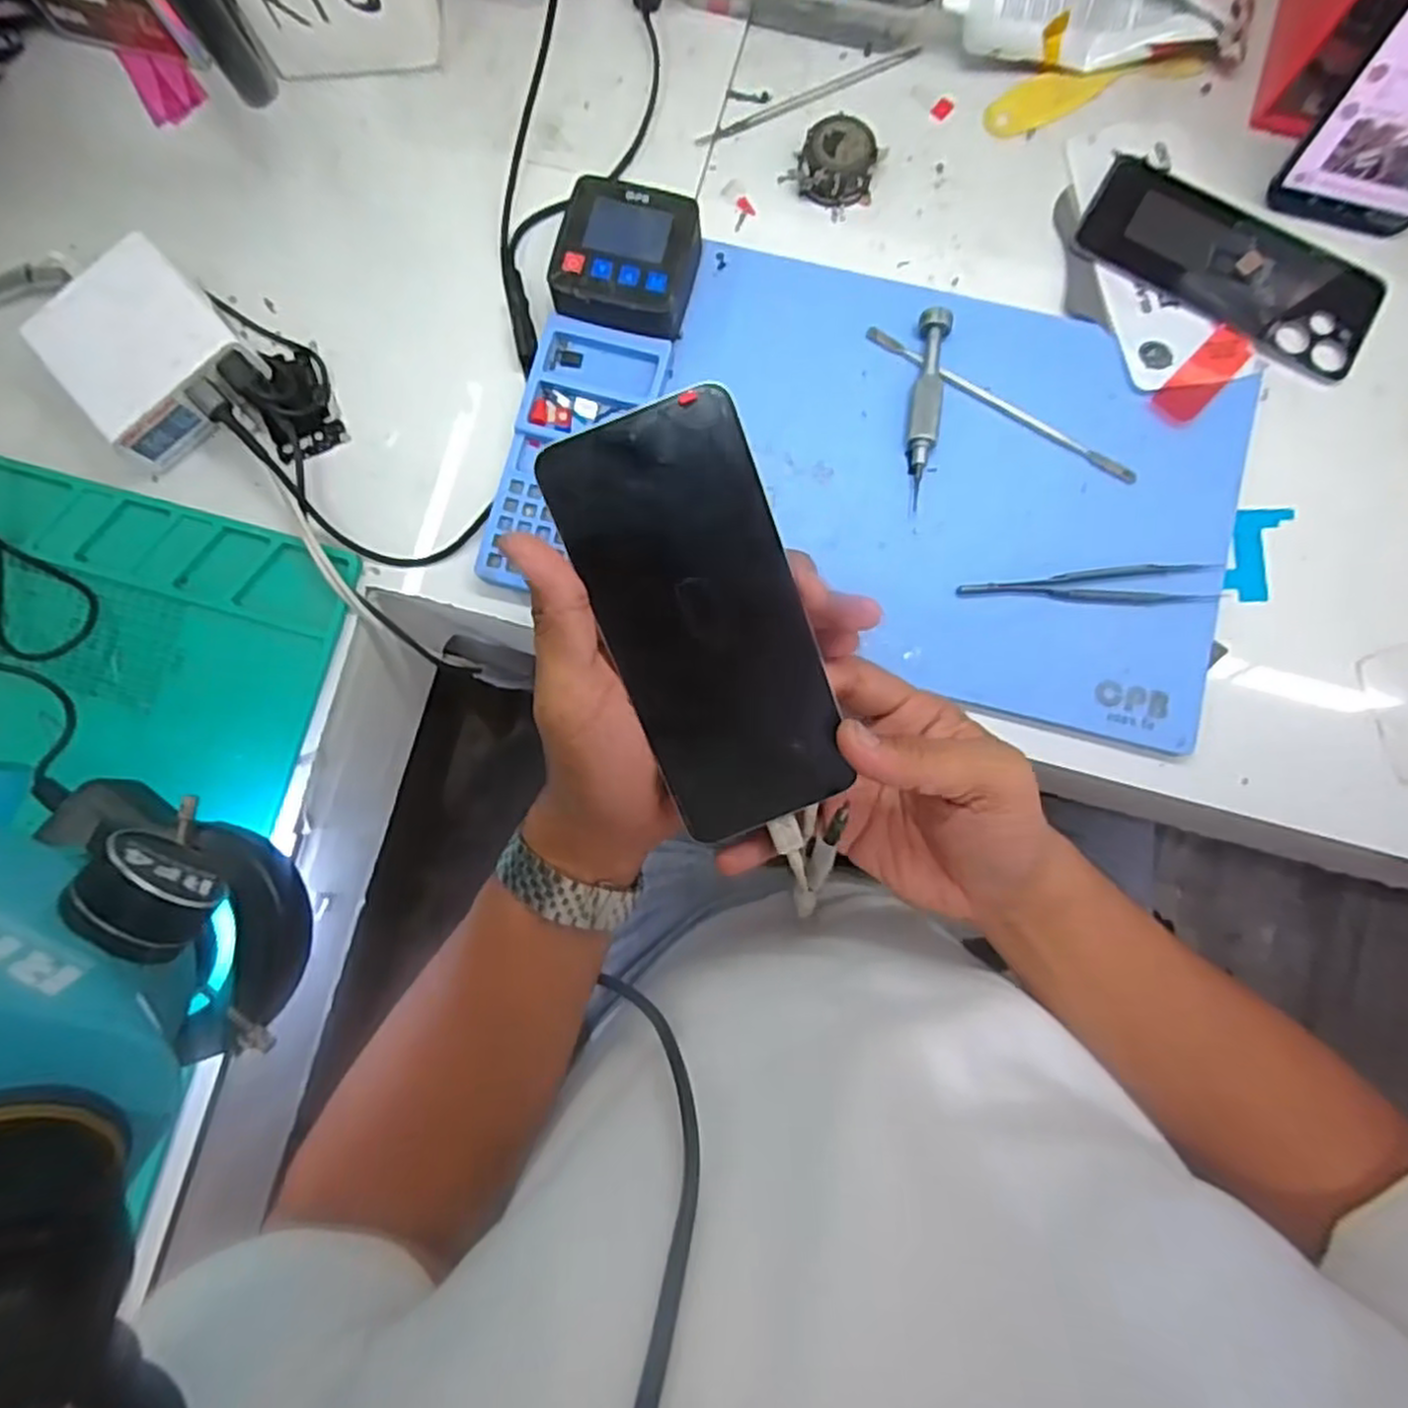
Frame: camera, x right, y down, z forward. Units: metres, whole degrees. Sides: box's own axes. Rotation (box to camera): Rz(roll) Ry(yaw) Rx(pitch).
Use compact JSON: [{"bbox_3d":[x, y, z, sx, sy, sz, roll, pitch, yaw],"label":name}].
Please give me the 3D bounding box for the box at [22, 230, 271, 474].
[{"bbox_3d":[-0.299,-0.188,0.412,0.086,0.046,0.090,-39,82,-4],"label":"box"}]

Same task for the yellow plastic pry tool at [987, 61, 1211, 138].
[{"bbox_3d":[0.223,-0.359,0.439,0.124,0.004,0.031,-19,82,-1],"label":"yellow plastic pry tool"}]

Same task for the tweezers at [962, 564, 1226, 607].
[{"bbox_3d":[0.198,-0.059,0.390,0.130,0.005,0.022,-5,82,2],"label":"tweezers"}]

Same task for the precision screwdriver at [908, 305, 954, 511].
[{"bbox_3d":[0.118,-0.157,0.401,0.016,0.016,0.102,7,82,3],"label":"precision screwdriver"}]

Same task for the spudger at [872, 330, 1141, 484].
[{"bbox_3d":[0.158,-0.162,0.407,0.161,0.008,0.011,33,84,6],"label":"spudger"}]

